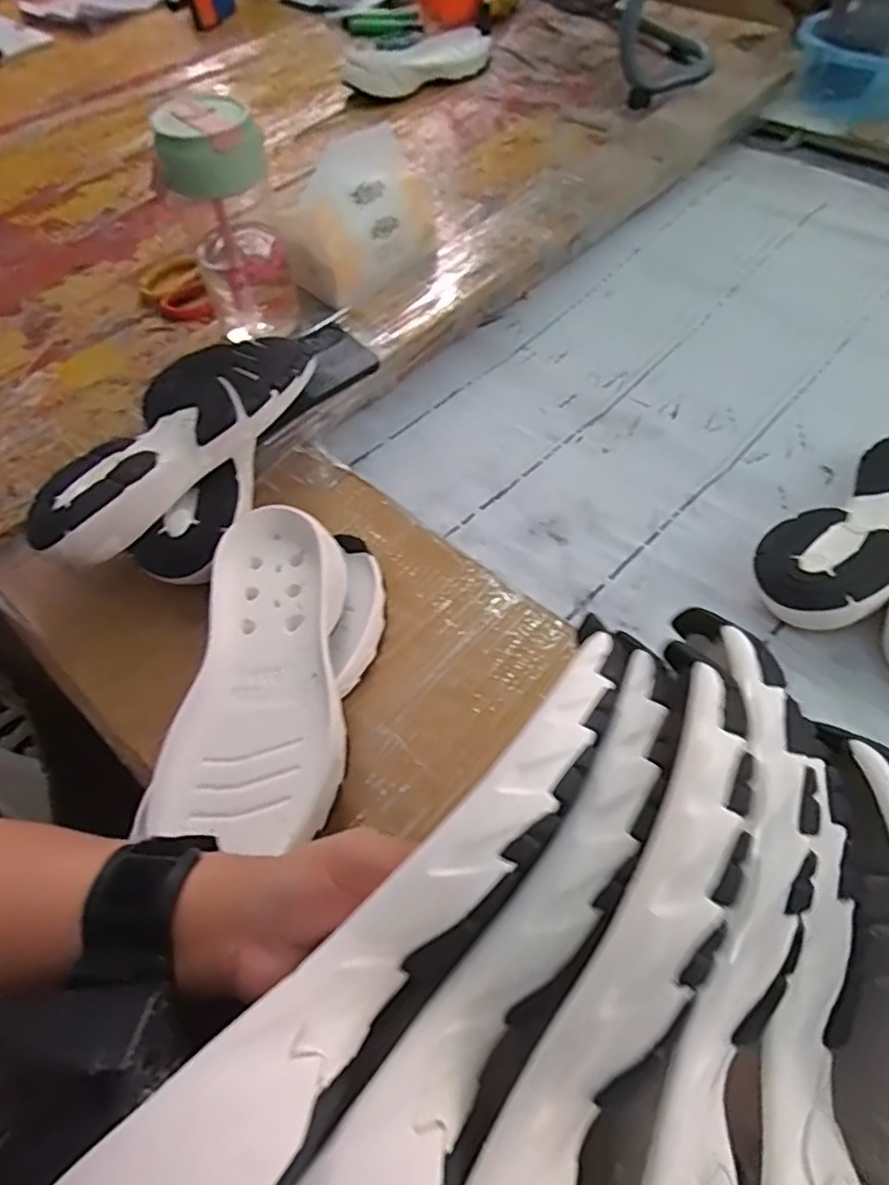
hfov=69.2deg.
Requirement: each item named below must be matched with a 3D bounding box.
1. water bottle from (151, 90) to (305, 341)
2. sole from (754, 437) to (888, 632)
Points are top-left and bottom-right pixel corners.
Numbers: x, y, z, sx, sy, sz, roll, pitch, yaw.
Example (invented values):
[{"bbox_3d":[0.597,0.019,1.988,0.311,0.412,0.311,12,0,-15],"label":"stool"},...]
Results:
[{"bbox_3d":[-0.191,-0.327,0.579,0.086,0.187,0.096,-18,59,-9],"label":"water bottle"},{"bbox_3d":[0.330,-0.050,0.494,0.247,0.061,0.090,-35,63,-19],"label":"sole"}]

